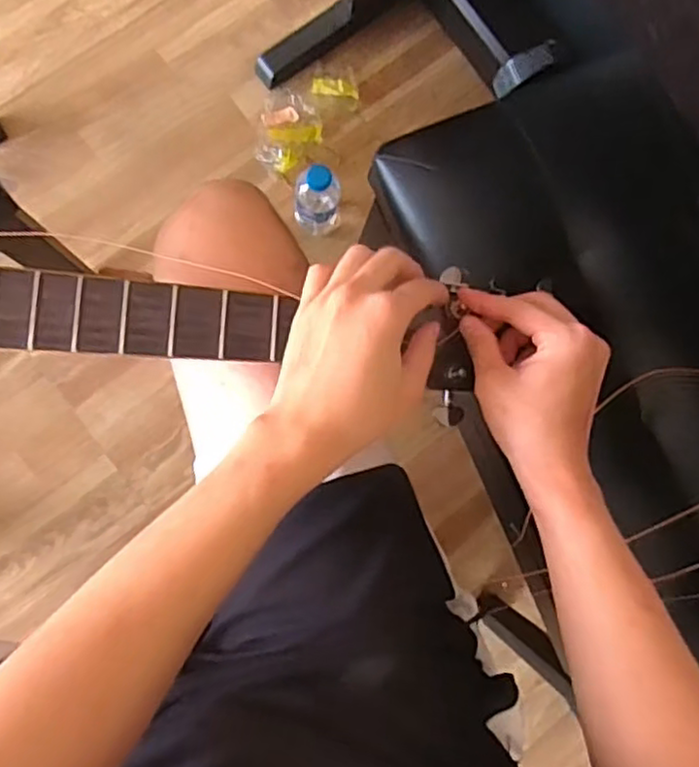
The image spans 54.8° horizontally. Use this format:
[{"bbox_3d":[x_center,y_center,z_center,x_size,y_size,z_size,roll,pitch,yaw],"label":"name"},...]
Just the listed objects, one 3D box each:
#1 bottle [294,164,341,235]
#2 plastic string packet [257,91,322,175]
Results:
[{"bbox_3d":[-0.043,-0.253,0.921,0.067,0.144,0.054,5,84,-6],"label":"bottle"},{"bbox_3d":[-0.088,-0.376,1.006,0.089,0.023,0.122,8,84,-6],"label":"plastic string packet"}]

